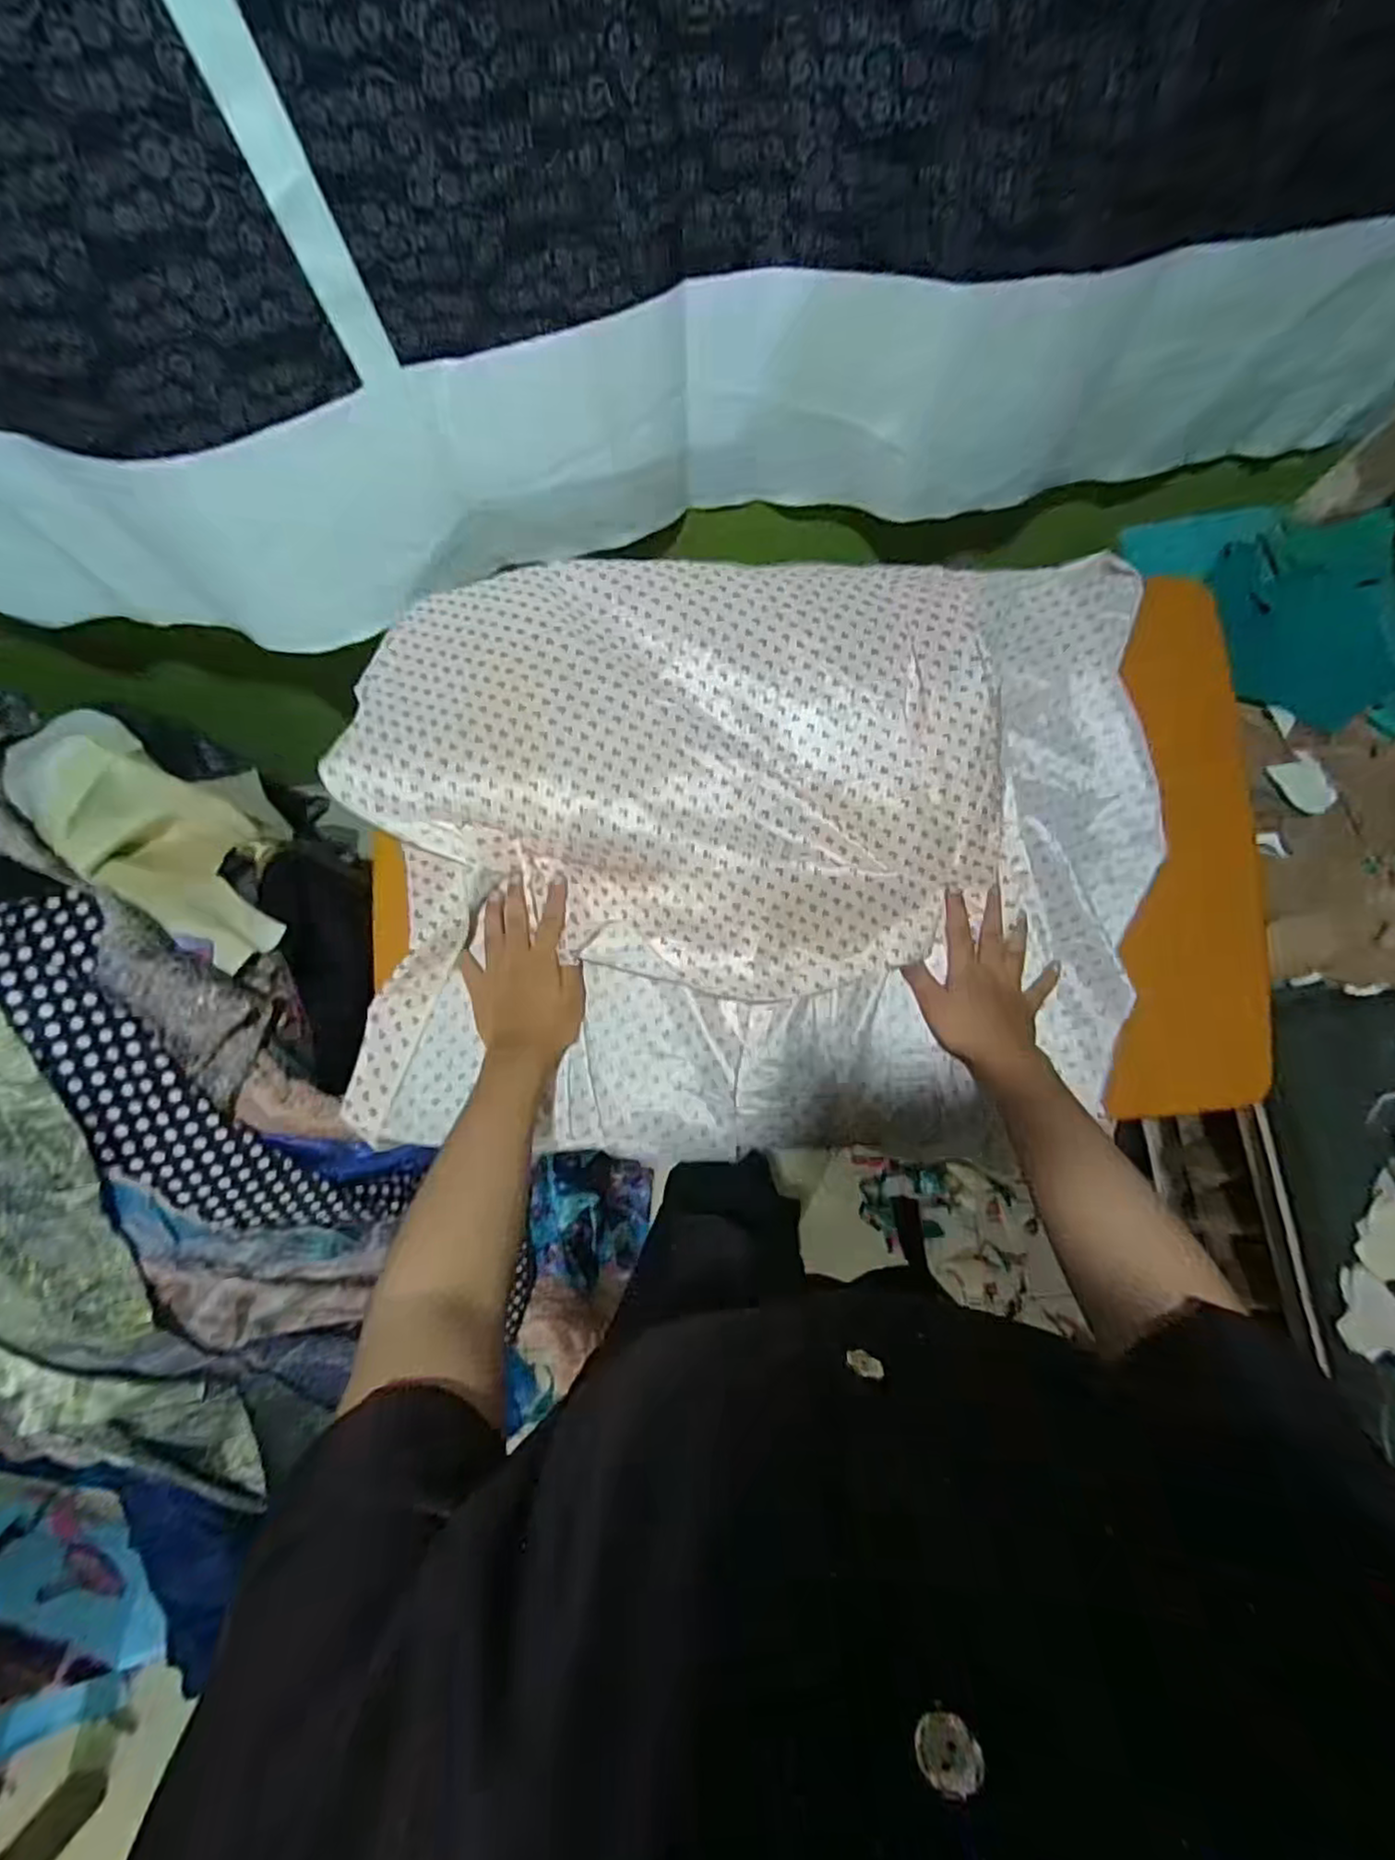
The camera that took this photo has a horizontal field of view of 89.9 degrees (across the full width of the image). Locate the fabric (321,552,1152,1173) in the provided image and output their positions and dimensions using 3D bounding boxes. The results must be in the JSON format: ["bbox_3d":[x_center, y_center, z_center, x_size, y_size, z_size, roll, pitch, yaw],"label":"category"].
[{"bbox_3d":[0.055,-0.070,0.559,0.633,0.090,0.485,1,82,-1],"label":"fabric"}]

